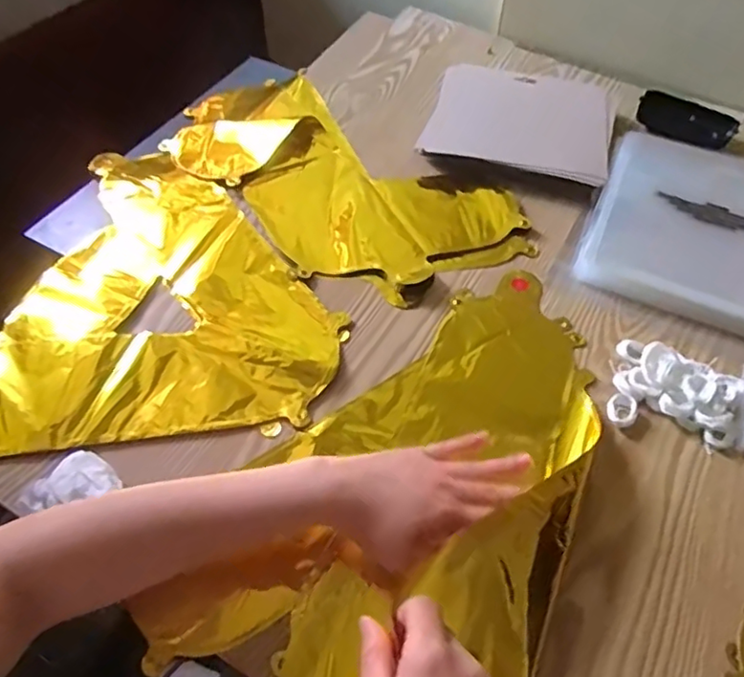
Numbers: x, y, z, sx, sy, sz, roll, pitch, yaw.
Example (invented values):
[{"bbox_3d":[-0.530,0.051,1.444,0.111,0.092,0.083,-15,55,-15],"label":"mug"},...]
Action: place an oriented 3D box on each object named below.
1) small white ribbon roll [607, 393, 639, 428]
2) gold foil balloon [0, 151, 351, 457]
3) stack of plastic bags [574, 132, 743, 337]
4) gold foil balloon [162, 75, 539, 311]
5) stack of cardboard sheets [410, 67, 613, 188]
[{"bbox_3d":[0.202,0.057,0.491,0.023,0.008,0.029,11,55,8],"label":"small white ribbon roll"},{"bbox_3d":[-0.192,-0.023,0.549,0.329,0.018,0.358,15,56,11],"label":"gold foil balloon"},{"bbox_3d":[0.335,-0.114,0.607,0.211,0.024,0.232,22,57,15],"label":"stack of plastic bags"},{"bbox_3d":[-0.054,-0.181,0.654,0.424,0.021,0.206,37,62,23],"label":"gold foil balloon"},{"bbox_3d":[0.161,-0.250,0.697,0.191,0.029,0.153,13,55,8],"label":"stack of cardboard sheets"}]

